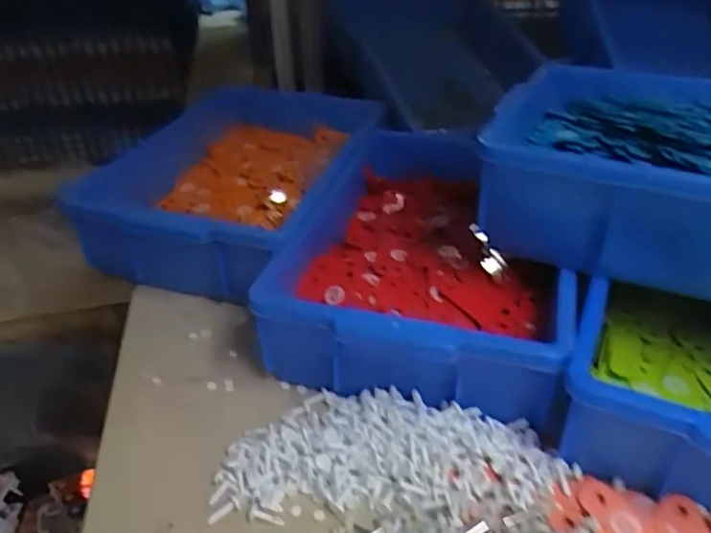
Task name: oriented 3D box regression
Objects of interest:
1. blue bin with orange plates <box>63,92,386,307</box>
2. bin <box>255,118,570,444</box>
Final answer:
[{"bbox_3d":[-0.122,-0.090,0.676,0.228,0.112,0.319,5,35,11],"label":"blue bin with orange plates"},{"bbox_3d":[0.081,-0.022,0.590,0.241,0.088,0.367,8,36,15],"label":"bin"}]

